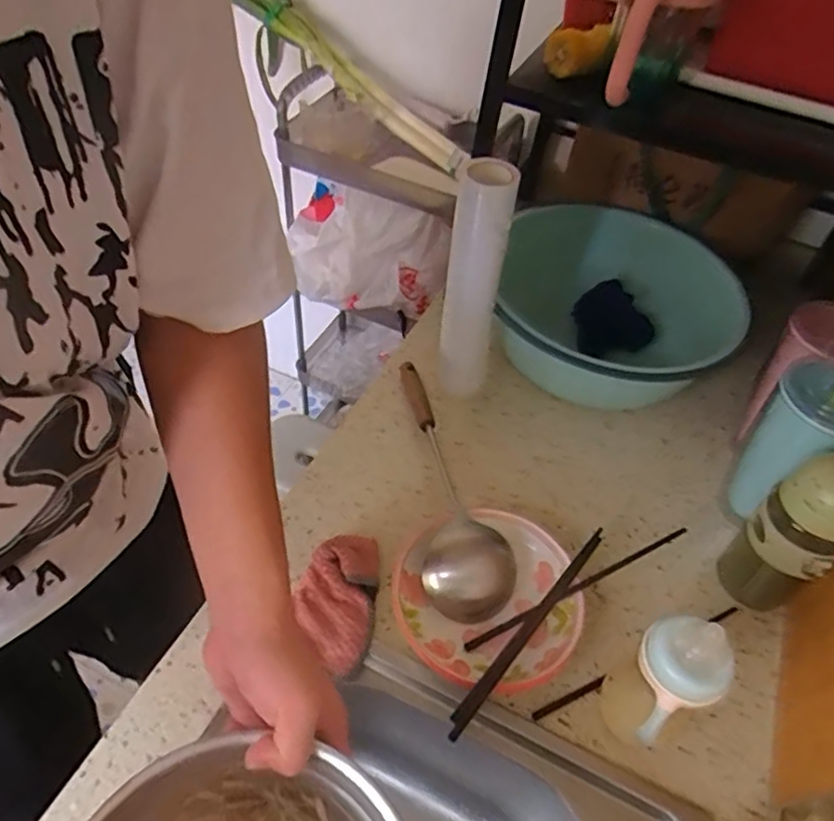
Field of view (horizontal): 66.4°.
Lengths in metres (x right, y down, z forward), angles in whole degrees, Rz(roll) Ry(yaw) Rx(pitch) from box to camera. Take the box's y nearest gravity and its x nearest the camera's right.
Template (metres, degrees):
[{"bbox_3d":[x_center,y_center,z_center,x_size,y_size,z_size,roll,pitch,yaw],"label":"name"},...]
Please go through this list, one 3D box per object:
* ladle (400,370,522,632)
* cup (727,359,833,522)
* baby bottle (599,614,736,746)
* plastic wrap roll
[{"bbox_3d":[0.035,0.068,0.712,0.096,0.059,0.339,-3,50,-7],"label":"ladle"},{"bbox_3d":[0.383,0.045,0.659,0.087,0.218,0.085,2,50,-3],"label":"cup"},{"bbox_3d":[0.191,0.223,0.514,0.068,0.177,0.065,-23,56,-22],"label":"baby bottle"},{"bbox_3d":[0.060,-0.123,0.713,0.060,0.304,0.045,8,50,2],"label":"plastic wrap roll"}]

